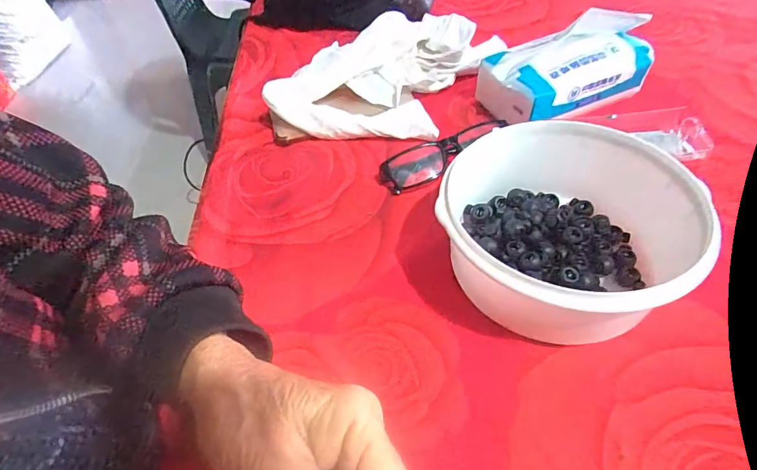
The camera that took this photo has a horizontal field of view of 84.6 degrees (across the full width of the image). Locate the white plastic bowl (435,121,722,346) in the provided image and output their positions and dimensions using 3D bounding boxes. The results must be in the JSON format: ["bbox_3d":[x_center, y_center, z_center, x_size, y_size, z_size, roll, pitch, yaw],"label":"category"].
[{"bbox_3d":[0.125,-0.001,0.298,0.151,0.078,0.160,-2,47,2],"label":"white plastic bowl"}]

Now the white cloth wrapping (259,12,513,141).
[{"bbox_3d":[0.008,-0.187,0.477,0.192,0.063,0.233,20,52,21],"label":"white cloth wrapping"}]

